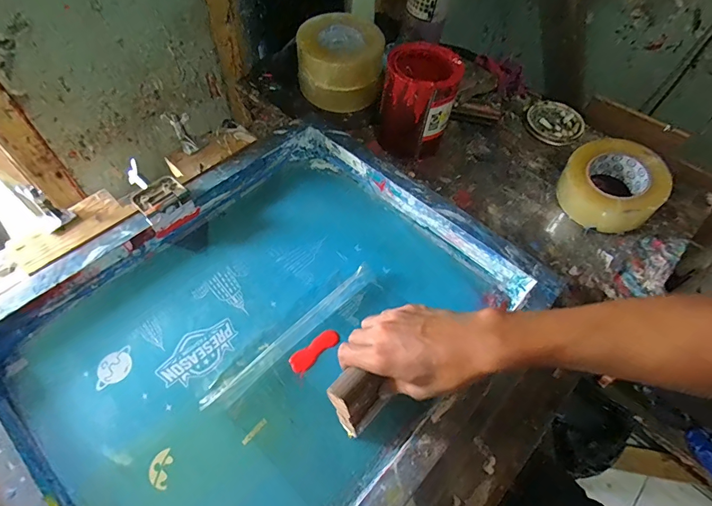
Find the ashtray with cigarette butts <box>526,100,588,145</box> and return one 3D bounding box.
[{"bbox_3d":[0.353,-0.232,0.715,0.096,0.025,0.094,35,61,19],"label":"ashtray with cigarette butts"}]

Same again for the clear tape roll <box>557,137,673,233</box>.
[{"bbox_3d":[0.372,-0.098,0.590,0.131,0.081,0.116,40,63,21],"label":"clear tape roll"}]

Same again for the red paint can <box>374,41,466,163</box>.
[{"bbox_3d":[0.094,-0.234,0.629,0.106,0.140,0.103,9,56,3],"label":"red paint can"}]

